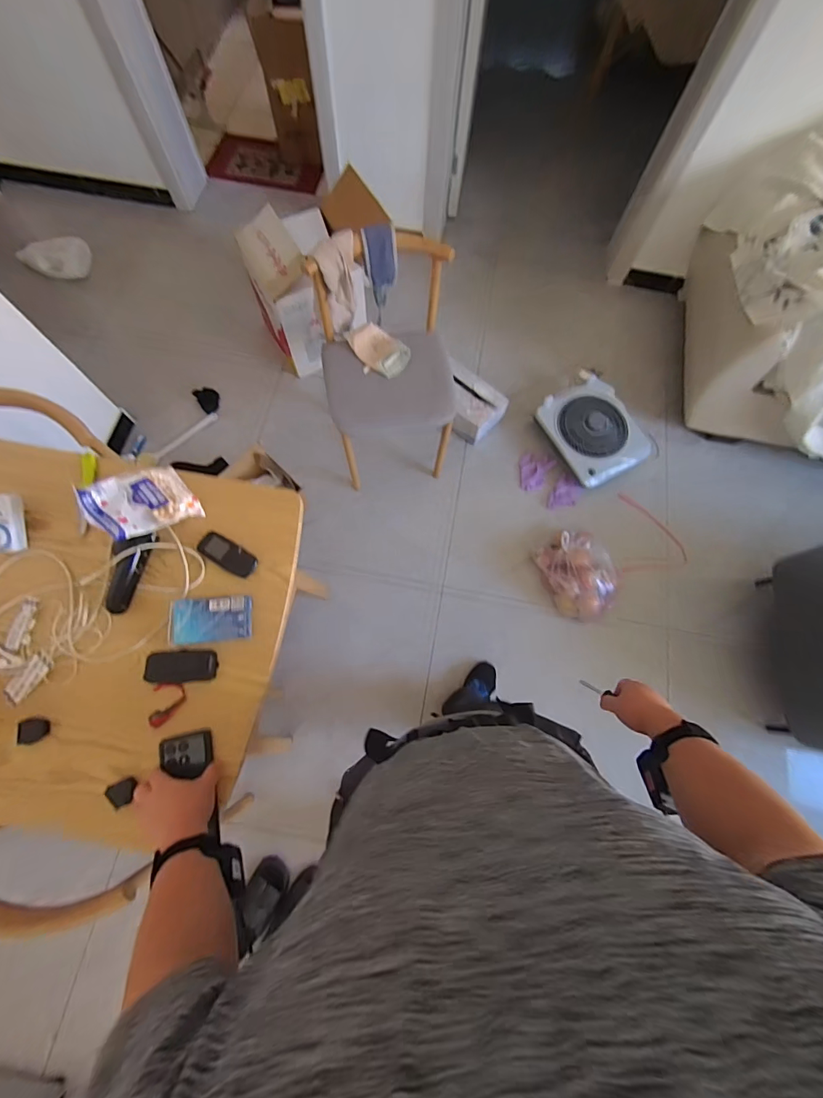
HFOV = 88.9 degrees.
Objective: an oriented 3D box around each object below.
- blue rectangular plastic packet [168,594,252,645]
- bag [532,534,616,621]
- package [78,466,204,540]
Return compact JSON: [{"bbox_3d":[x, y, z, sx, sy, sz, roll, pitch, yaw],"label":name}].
[{"bbox_3d":[-0.330,0.117,0.690,0.128,0.013,0.069,-5,75,-3],"label":"blue rectangular plastic packet"},{"bbox_3d":[0.576,0.086,1.432,0.220,0.110,0.315,-19,74,-8],"label":"bag"},{"bbox_3d":[-0.452,-0.078,0.704,0.116,0.029,0.158,52,45,7],"label":"package"}]

